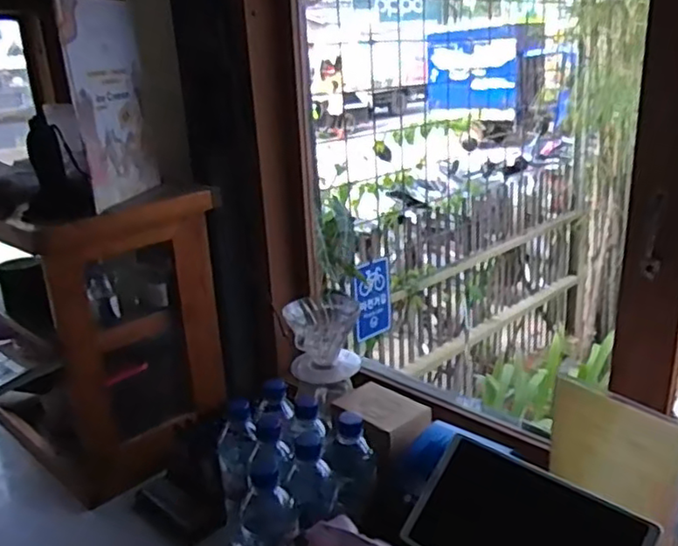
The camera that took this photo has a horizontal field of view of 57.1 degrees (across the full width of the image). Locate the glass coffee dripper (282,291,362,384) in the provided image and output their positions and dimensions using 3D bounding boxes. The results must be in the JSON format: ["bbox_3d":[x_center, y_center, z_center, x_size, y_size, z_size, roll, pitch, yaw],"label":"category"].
[{"bbox_3d":[-0.021,0.101,0.929,0.106,0.099,0.137,-5,19,-7],"label":"glass coffee dripper"}]

